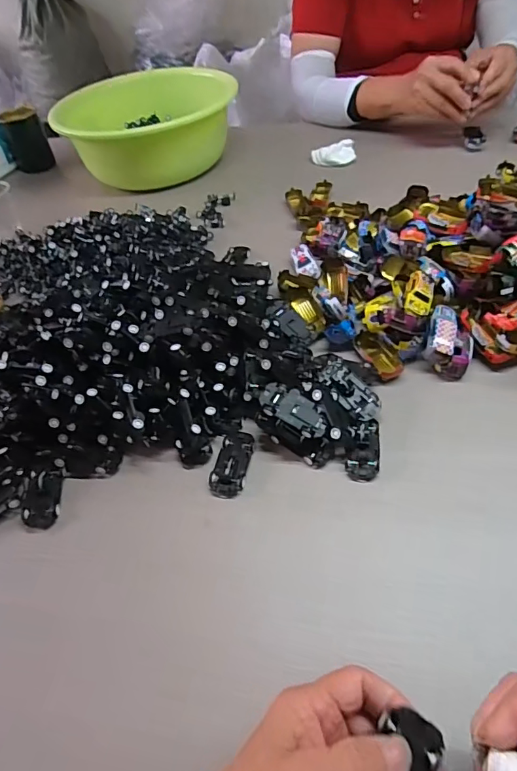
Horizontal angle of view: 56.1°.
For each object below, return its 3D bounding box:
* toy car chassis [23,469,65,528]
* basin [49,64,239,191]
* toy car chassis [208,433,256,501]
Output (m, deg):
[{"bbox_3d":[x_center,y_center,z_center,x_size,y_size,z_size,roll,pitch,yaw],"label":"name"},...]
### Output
[{"bbox_3d":[-0.191,0.101,0.432,0.030,0.015,0.050,-7,47,2],"label":"toy car chassis"},{"bbox_3d":[-0.204,-0.481,0.900,0.283,0.130,0.283,-4,48,5],"label":"basin"},{"bbox_3d":[-0.024,0.068,0.438,0.031,0.013,0.064,6,49,14],"label":"toy car chassis"}]

